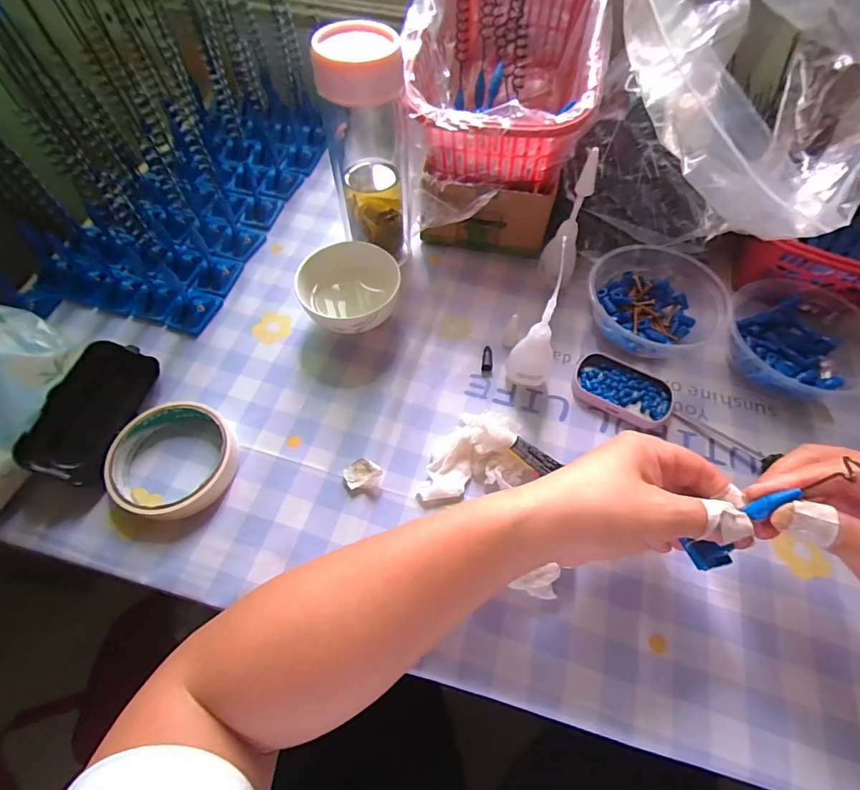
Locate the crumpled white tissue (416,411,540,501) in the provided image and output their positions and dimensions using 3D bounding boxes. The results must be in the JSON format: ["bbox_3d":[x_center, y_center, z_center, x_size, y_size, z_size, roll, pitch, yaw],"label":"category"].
[{"bbox_3d":[0.031,0.045,0.331,0.085,0.029,0.055,-9,62,-6],"label":"crumpled white tissue"}]

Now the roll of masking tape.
[{"bbox_3d":[-0.192,0.047,0.327,0.089,0.030,0.084,0,61,-1],"label":"roll of masking tape"}]

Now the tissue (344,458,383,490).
[{"bbox_3d":[-0.050,0.059,0.328,0.028,0.014,0.021,-8,62,-5],"label":"tissue"}]

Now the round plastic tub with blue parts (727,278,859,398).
[{"bbox_3d":[0.311,-0.048,0.369,0.123,0.036,0.117,0,61,-1],"label":"round plastic tub with blue parts"}]

